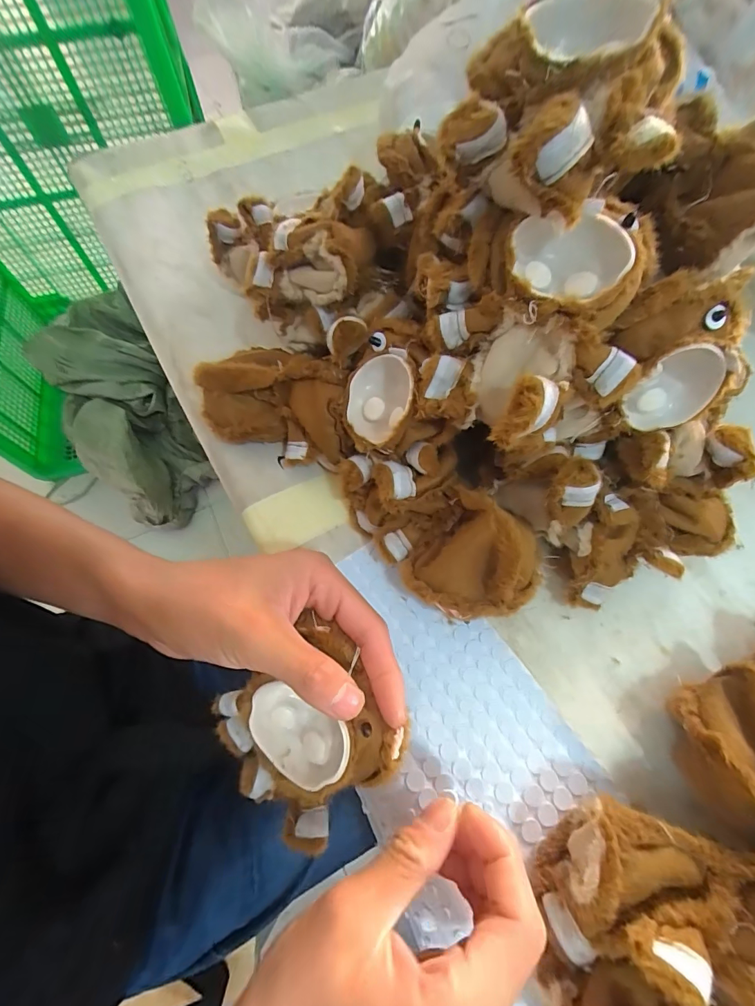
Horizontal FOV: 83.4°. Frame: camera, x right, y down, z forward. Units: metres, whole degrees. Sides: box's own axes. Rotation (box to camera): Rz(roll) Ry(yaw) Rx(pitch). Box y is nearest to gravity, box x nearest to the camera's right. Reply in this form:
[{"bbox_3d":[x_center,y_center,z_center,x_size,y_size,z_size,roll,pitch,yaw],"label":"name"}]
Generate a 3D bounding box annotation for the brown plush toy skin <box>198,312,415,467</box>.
[{"bbox_3d":[-0.048,-0.077,0.311,0.176,0.066,0.090,1,65,23],"label":"brown plush toy skin"}]

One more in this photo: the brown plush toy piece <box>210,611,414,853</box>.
[{"bbox_3d":[-0.042,0.132,0.242,0.089,0.045,0.119,47,110,9],"label":"brown plush toy piece"}]

